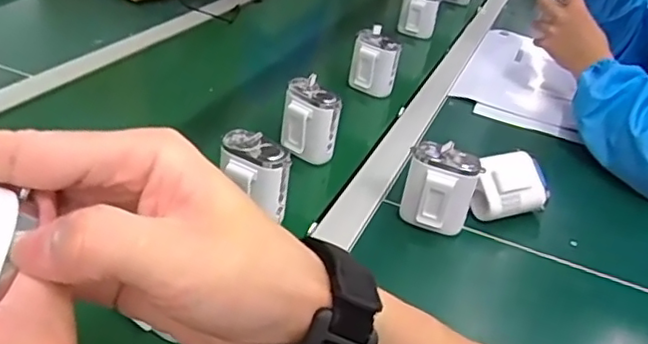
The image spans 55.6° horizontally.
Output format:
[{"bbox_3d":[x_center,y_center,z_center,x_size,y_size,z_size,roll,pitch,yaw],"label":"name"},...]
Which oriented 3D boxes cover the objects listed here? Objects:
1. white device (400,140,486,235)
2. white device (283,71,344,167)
[{"bbox_3d":[0.116,0.021,0.626,0.068,0.094,0.040,16,32,9],"label":"white device"},{"bbox_3d":[-0.016,-0.062,0.723,0.067,0.084,0.055,7,32,-6],"label":"white device"}]

